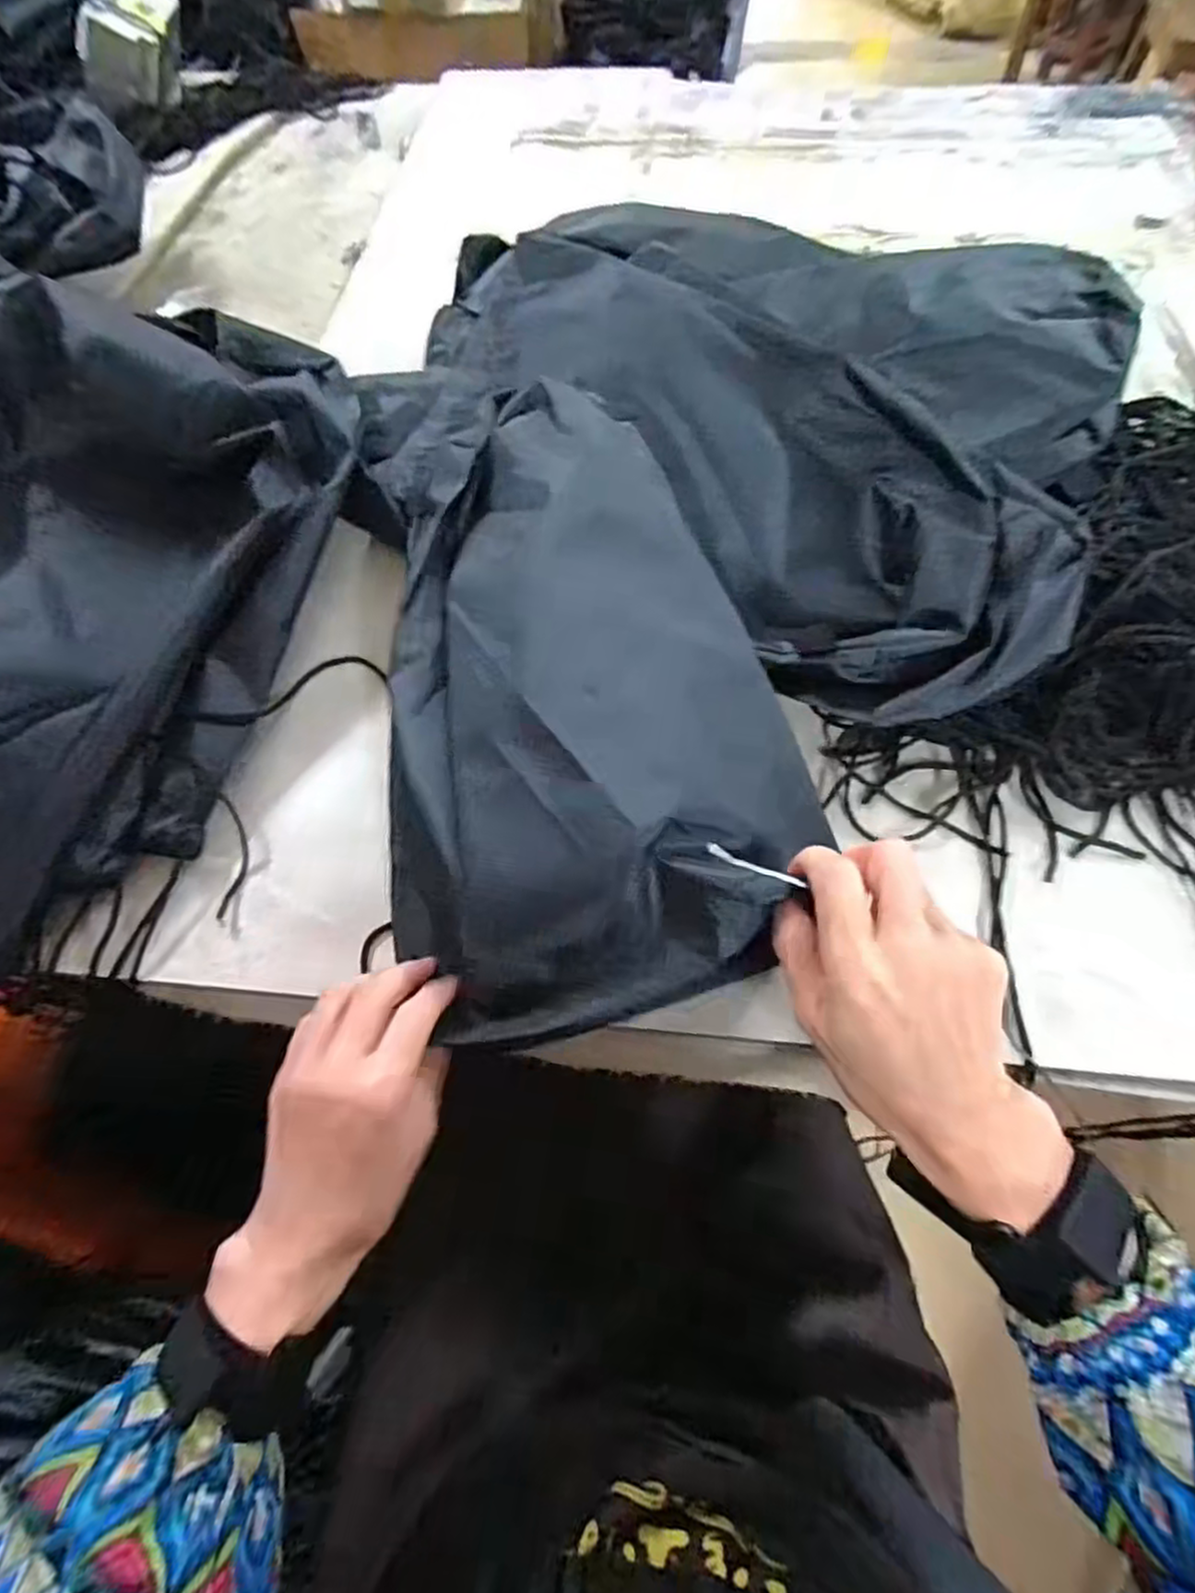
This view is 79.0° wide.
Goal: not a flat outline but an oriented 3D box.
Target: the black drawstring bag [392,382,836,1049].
[{"bbox_3d":[-0.014,-0.074,0.415,0.205,0.083,0.390,-4,63,1],"label":"black drawstring bag"}]

